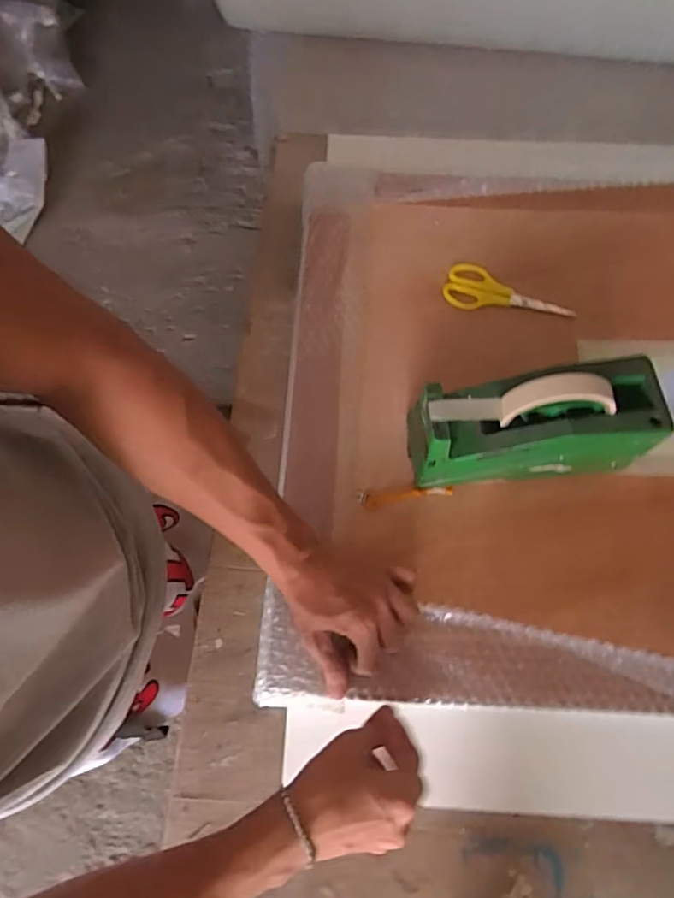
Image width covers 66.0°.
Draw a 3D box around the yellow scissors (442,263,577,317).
[{"bbox_3d":[0.187,-0.162,0.566,0.141,0.008,0.048,20,71,7],"label":"yellow scissors"}]

